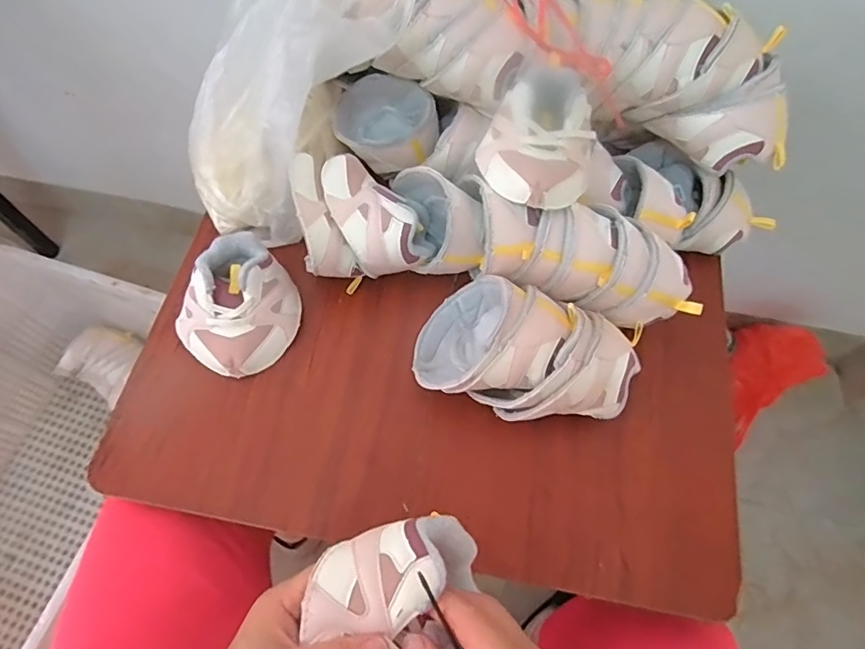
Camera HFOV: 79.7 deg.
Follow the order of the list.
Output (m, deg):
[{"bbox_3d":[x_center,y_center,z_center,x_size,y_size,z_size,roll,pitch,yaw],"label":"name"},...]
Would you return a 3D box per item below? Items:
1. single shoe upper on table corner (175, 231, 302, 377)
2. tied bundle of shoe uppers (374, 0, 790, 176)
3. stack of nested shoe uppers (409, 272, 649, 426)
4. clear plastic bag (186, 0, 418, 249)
[{"bbox_3d":[-0.187,-0.017,0.501,0.109,0.059,0.119,31,67,12],"label":"single shoe upper on table corner"},{"bbox_3d":[0.151,-0.256,0.502,0.394,0.104,0.112,12,64,4],"label":"tied bundle of shoe uppers"},{"bbox_3d":[0.084,0.026,0.473,0.191,0.095,0.115,19,65,7],"label":"stack of nested shoe uppers"},{"bbox_3d":[-0.150,-0.238,0.499,0.191,0.093,0.316,49,112,19],"label":"clear plastic bag"}]

